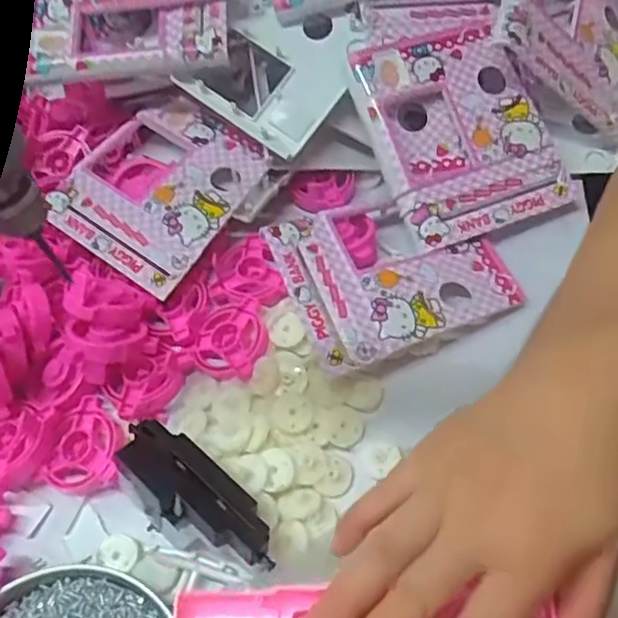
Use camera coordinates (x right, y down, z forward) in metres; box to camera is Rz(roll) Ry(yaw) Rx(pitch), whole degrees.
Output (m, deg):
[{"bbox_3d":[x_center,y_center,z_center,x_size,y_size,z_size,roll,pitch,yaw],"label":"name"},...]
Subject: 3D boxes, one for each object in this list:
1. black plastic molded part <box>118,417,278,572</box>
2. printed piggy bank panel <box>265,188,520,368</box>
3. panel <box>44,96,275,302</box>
[{"bbox_3d":[-0.057,0.097,0.341,0.100,0.025,0.037,35,66,25],"label":"black plastic molded part"},{"bbox_3d":[0.053,-0.026,0.414,0.136,0.027,0.114,-22,57,-9],"label":"printed piggy bank panel"},{"bbox_3d":[-0.100,-0.085,0.447,0.110,0.009,0.135,31,66,14],"label":"panel"}]

